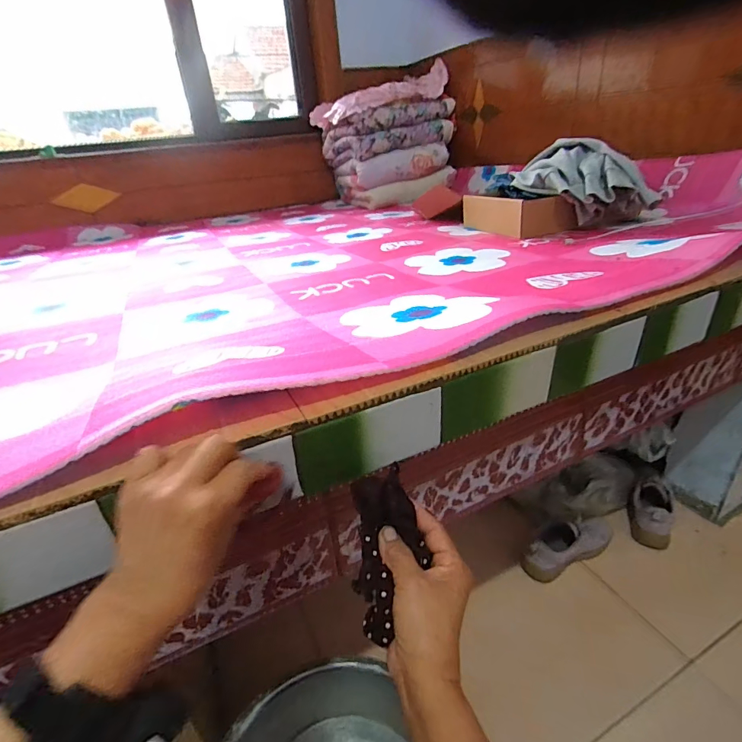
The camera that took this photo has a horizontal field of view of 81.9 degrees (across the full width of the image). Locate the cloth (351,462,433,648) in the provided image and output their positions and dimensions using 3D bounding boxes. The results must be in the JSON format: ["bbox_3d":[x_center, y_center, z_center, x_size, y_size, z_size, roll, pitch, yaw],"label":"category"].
[{"bbox_3d":[0.014,0.149,0.356,0.060,0.029,0.130,1,71,11],"label":"cloth"}]

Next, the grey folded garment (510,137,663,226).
[{"bbox_3d":[0.482,-0.449,1.025,0.188,0.166,0.292,-13,30,-14],"label":"grey folded garment"}]

